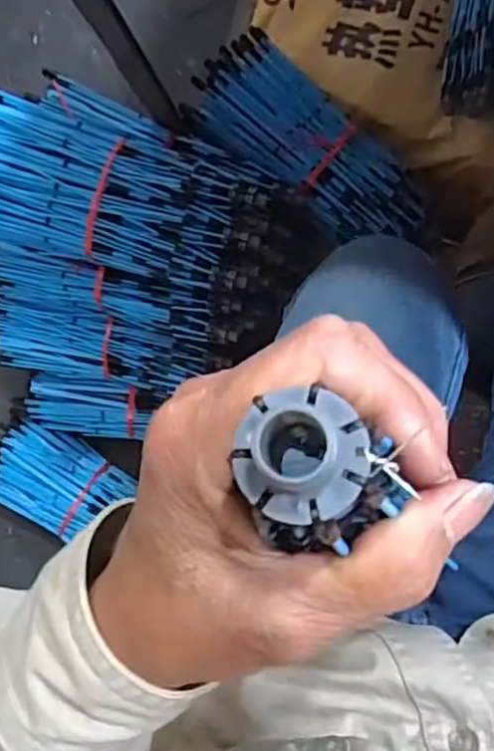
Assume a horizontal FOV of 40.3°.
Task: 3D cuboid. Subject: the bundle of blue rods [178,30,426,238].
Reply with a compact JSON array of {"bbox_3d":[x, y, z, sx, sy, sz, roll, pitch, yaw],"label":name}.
[{"bbox_3d":[0.073,-0.254,0.765,0.289,0.067,0.141,45,94,5],"label":"bundle of blue rods"}]

